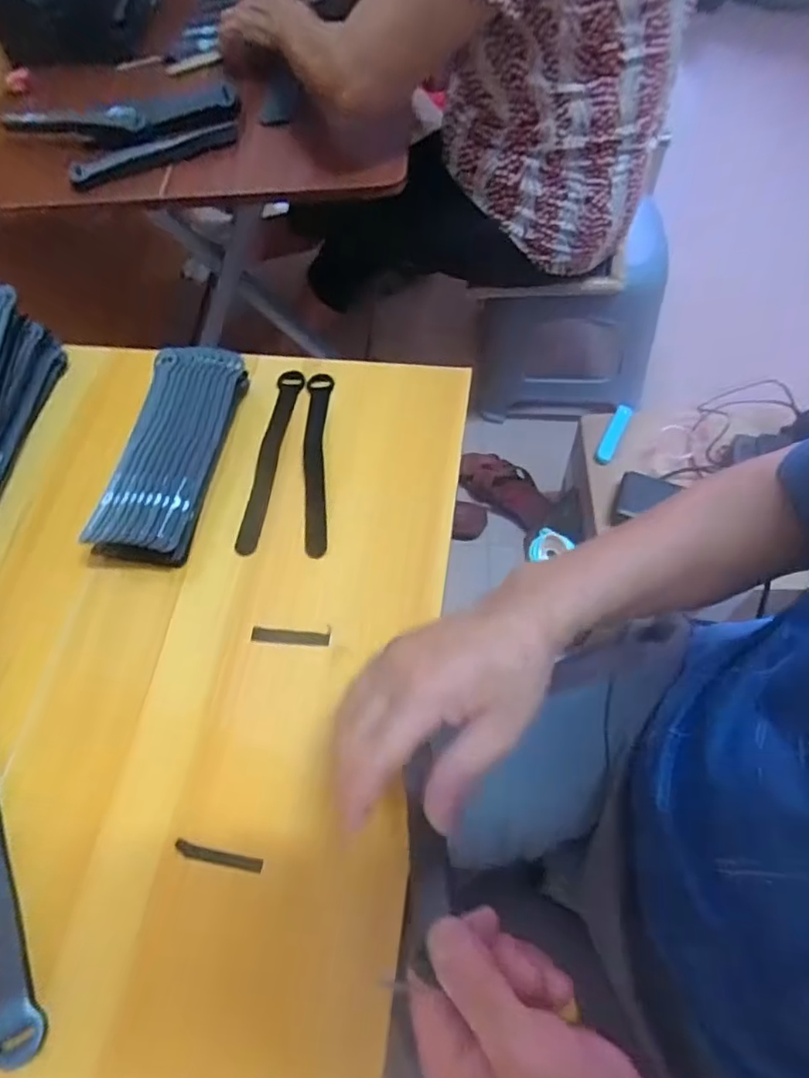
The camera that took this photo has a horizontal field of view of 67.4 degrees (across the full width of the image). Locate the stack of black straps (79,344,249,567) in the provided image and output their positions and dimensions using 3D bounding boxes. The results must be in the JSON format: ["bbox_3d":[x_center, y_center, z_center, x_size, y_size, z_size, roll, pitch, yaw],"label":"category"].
[{"bbox_3d":[-0.205,-0.076,0.532,0.084,0.041,0.208,6,63,7],"label":"stack of black straps"}]

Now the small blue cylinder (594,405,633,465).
[{"bbox_3d":[0.294,-0.149,0.849,0.022,0.027,0.097,24,67,16],"label":"small blue cylinder"}]

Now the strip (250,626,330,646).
[{"bbox_3d":[-0.088,0.076,0.473,0.062,0.004,0.013,2,62,5],"label":"strip"}]

